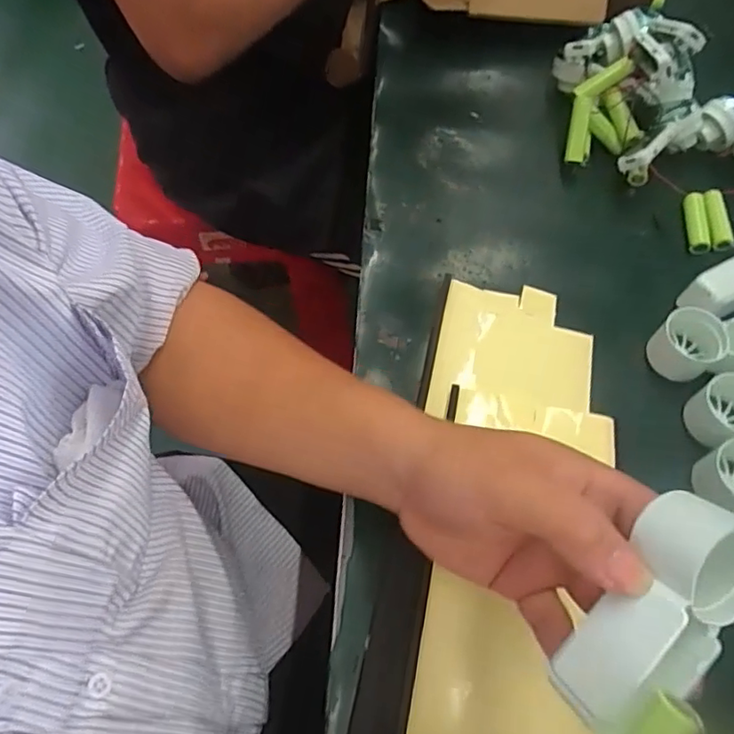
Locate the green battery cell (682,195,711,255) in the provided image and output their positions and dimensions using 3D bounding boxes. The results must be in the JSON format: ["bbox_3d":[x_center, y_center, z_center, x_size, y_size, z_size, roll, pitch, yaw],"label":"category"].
[{"bbox_3d":[0.251,-0.109,0.448,0.017,0.016,0.051,6,62,0],"label":"green battery cell"}]

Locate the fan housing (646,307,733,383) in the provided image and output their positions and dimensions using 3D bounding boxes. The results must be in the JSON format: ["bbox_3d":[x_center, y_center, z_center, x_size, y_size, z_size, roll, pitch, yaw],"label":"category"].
[{"bbox_3d":[0.237,-0.008,0.383,0.096,0.030,0.043,13,62,4],"label":"fan housing"}]

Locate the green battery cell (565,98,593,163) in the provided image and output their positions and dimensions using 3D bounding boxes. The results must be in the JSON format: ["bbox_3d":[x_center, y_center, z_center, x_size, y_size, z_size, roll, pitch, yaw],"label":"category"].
[{"bbox_3d":[0.168,-0.190,0.465,0.014,0.013,0.051,8,96,1],"label":"green battery cell"}]

